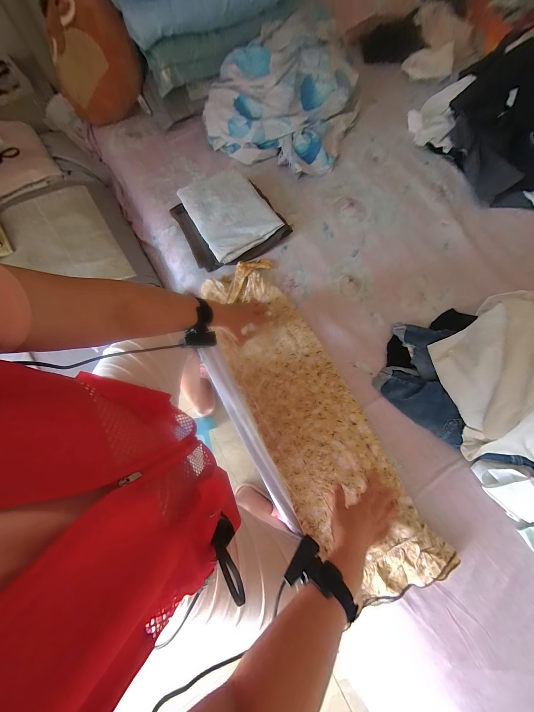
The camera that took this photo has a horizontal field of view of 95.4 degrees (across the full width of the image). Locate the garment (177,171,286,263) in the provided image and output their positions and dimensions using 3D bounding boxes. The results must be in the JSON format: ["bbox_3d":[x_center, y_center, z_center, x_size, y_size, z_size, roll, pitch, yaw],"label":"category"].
[{"bbox_3d":[-0.111,-0.426,0.713,0.214,0.037,0.257,-32,82,-9],"label":"garment"}]

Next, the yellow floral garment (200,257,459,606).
[{"bbox_3d":[0.067,0.104,0.572,0.235,0.059,0.769,-28,71,1],"label":"yellow floral garment"}]

